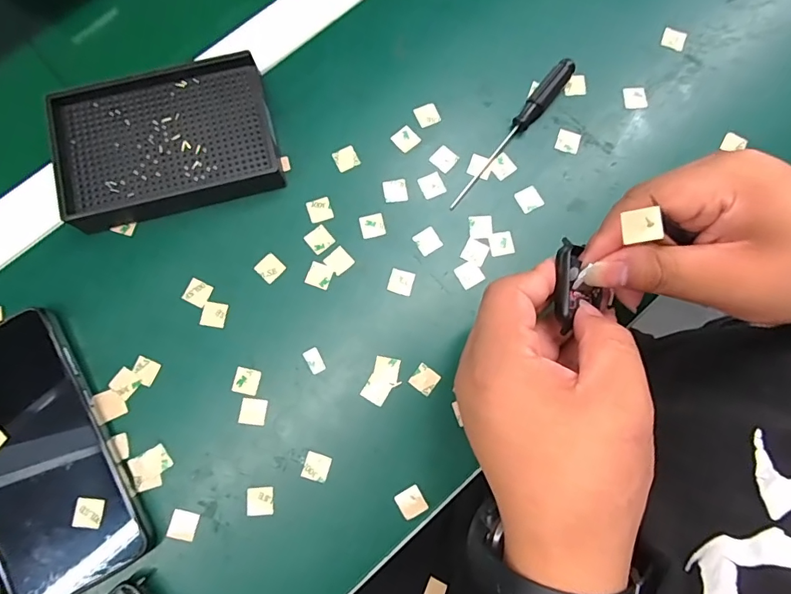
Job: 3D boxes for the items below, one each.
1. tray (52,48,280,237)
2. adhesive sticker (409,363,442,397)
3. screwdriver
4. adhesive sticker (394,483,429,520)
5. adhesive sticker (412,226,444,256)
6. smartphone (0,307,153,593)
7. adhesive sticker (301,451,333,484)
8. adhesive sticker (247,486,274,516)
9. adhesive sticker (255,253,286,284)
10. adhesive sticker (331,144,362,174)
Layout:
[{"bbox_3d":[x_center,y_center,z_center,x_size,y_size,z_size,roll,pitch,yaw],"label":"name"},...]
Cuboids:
[{"bbox_3d":[-0.152,-0.102,0.309,0.137,0.026,0.092,-16,78,-3],"label":"tray"},{"bbox_3d":[0.019,0.052,0.293,0.015,0.004,0.015,36,78,8],"label":"adhesive sticker"},{"bbox_3d":[0.081,-0.111,0.316,0.014,0.017,0.129,37,80,8],"label":"screwdriver"},{"bbox_3d":[0.010,0.123,0.277,0.016,0.004,0.016,-31,79,-6],"label":"adhesive sticker"},{"bbox_3d":[0.021,-0.038,0.307,0.016,0.004,0.016,-31,79,-6],"label":"adhesive sticker"},{"bbox_3d":[-0.212,0.094,0.273,0.079,0.016,0.160,-30,79,-6],"label":"smartphone"},{"bbox_3d":[-0.048,0.104,0.283,0.016,0.004,0.016,19,74,5],"label":"adhesive sticker"},{"bbox_3d":[-0.081,0.123,0.278,0.016,0.004,0.016,-4,70,-3],"label":"adhesive sticker"},{"bbox_3d":[-0.083,-0.019,0.305,0.016,0.004,0.016,41,81,7],"label":"adhesive sticker"},{"bbox_3d":[-0.034,-0.095,0.320,0.016,0.004,0.017,-29,82,-4],"label":"adhesive sticker"}]

